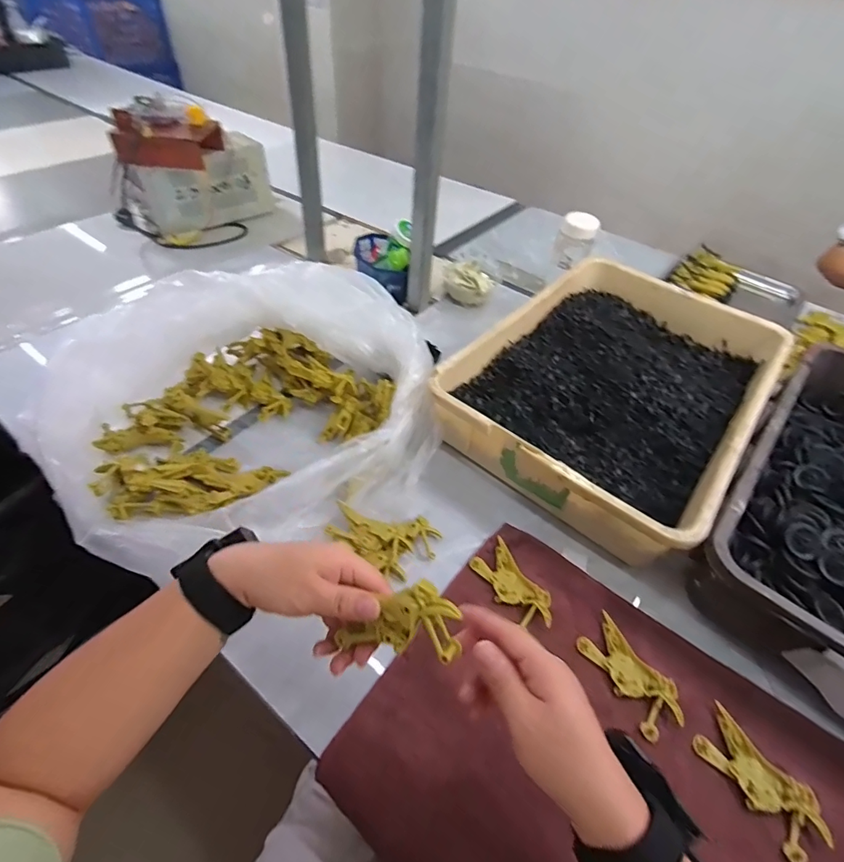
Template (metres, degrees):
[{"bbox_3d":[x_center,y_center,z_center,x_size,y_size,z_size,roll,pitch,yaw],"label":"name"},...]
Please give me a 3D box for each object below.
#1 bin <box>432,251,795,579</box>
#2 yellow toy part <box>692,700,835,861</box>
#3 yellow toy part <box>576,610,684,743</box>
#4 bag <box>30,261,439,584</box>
[{"bbox_3d":[0.292,-0.080,0.678,0.351,0.106,0.512,34,54,24],"label":"bin"},{"bbox_3d":[0.290,0.301,0.395,0.055,0.008,0.103,-27,55,-26],"label":"yellow toy part"},{"bbox_3d":[0.203,0.237,0.447,0.052,0.009,0.101,-22,53,-23],"label":"yellow toy part"},{"bbox_3d":[-0.218,-0.038,0.576,0.444,0.172,0.327,-11,49,-14],"label":"bag"}]

